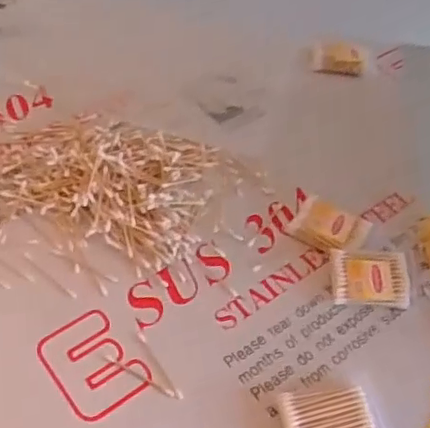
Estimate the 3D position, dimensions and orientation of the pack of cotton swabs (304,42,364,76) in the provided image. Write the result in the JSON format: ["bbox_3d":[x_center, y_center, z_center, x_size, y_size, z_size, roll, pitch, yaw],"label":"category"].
[{"bbox_3d":[0.165,-0.214,0.836,0.078,0.030,0.044,6,50,-2],"label":"pack of cotton swabs"}]

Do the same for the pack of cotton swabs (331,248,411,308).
[{"bbox_3d":[0.154,0.063,0.594,0.074,0.028,0.060,4,50,-3],"label":"pack of cotton swabs"}]

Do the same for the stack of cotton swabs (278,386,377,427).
[{"bbox_3d":[0.095,0.173,0.499,0.074,0.023,0.053,-5,51,-11],"label":"stack of cotton swabs"}]

